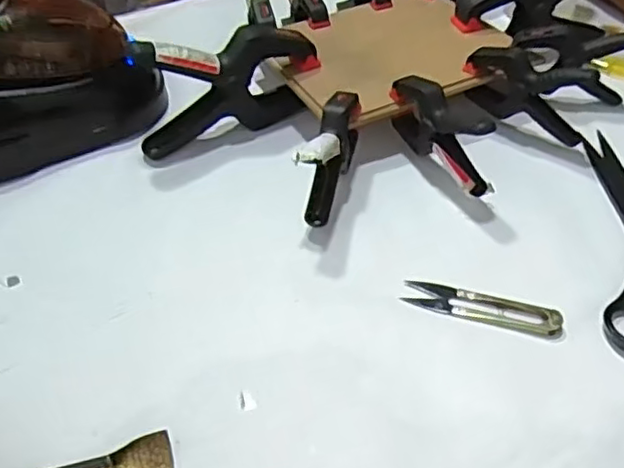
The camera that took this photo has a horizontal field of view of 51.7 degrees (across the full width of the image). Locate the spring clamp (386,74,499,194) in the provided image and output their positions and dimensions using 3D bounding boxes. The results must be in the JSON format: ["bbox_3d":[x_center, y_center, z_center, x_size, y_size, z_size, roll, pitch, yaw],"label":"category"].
[{"bbox_3d":[0.100,-0.077,0.507,0.022,0.068,0.102,-25,49,-21],"label":"spring clamp"}]

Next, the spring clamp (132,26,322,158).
[{"bbox_3d":[-0.073,-0.133,0.553,0.163,0.092,0.040,-17,47,-14],"label":"spring clamp"}]

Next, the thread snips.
[{"bbox_3d":[0.113,0.048,0.429,0.100,0.006,0.024,14,47,16],"label":"thread snips"}]

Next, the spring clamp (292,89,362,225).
[{"bbox_3d":[0.015,-0.061,0.489,0.020,0.073,0.103,11,47,14],"label":"spring clamp"}]

